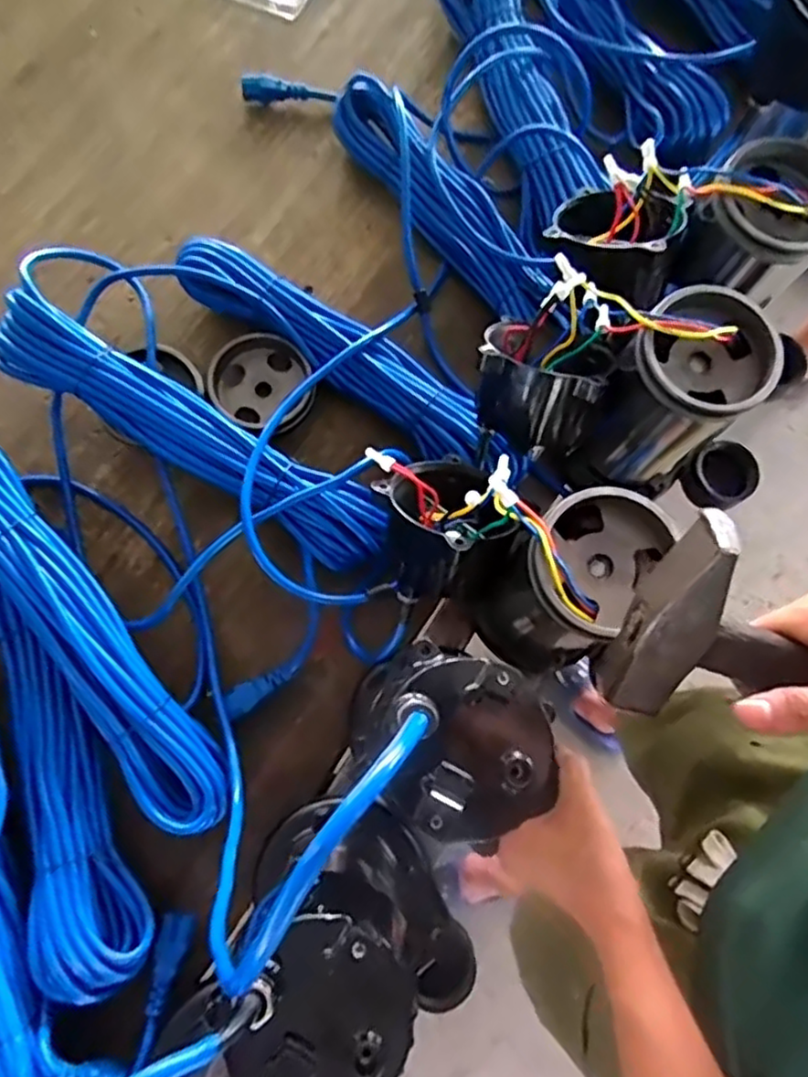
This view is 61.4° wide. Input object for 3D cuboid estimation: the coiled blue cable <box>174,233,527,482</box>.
[{"bbox_3d":[-0.046,-0.154,0.585,0.339,0.050,0.069,35,77,6],"label":"coiled blue cable"}]

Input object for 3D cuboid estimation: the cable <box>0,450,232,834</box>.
[{"bbox_3d":[-0.248,0.070,0.498,0.078,0.047,0.343,-38,91,-9],"label":"cable"}]

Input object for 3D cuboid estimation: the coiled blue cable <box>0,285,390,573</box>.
[{"bbox_3d":[-0.165,-0.081,0.545,0.338,0.087,0.068,30,77,5],"label":"coiled blue cable"}]

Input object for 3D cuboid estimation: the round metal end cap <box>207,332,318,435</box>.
[{"bbox_3d":[-0.124,-0.136,0.592,0.092,0.028,0.080,35,77,6],"label":"round metal end cap"}]

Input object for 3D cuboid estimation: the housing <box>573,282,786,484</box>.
[{"bbox_3d":[0.195,-0.099,0.504,0.085,0.174,0.084,1,76,-2],"label":"housing"}]

